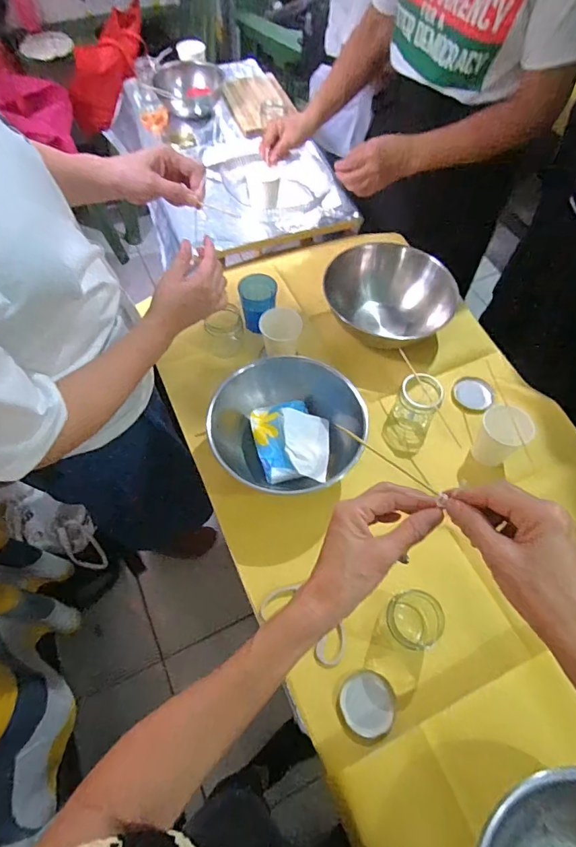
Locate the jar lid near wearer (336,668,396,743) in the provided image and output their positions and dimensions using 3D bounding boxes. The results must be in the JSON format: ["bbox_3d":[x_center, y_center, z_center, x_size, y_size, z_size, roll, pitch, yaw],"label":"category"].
[{"bbox_3d":[0.100,0.357,0.574,0.070,0.006,0.076,11,60,6],"label":"jar lid near wearer"}]

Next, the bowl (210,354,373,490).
[{"bbox_3d":[-0.005,0.003,0.719,0.201,0.127,0.194,0,60,0],"label":"bowl"}]

